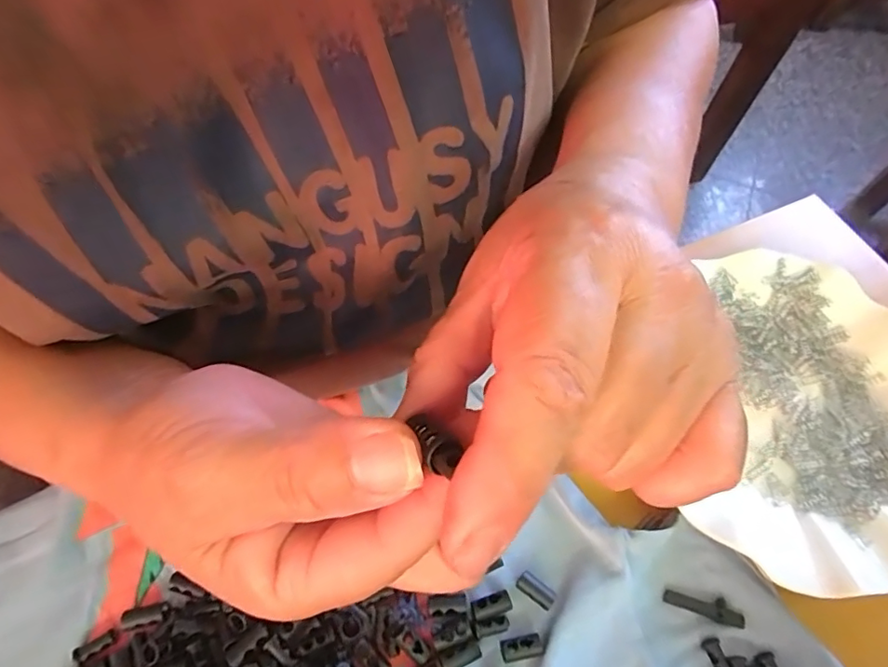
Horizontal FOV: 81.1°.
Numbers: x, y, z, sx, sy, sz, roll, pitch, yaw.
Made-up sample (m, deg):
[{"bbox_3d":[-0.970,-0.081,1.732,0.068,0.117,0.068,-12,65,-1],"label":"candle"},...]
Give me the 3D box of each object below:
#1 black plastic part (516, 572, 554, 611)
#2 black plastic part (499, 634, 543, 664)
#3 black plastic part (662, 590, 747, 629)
[{"bbox_3d":[0.043,0.120,0.244,0.018,0.004,0.009,33,65,15],"label":"black plastic part"},{"bbox_3d":[0.035,0.141,0.233,0.018,0.004,0.009,-15,63,6],"label":"black plastic part"},{"bbox_3d":[0.122,0.129,0.245,0.035,0.006,0.011,11,62,4],"label":"black plastic part"}]

